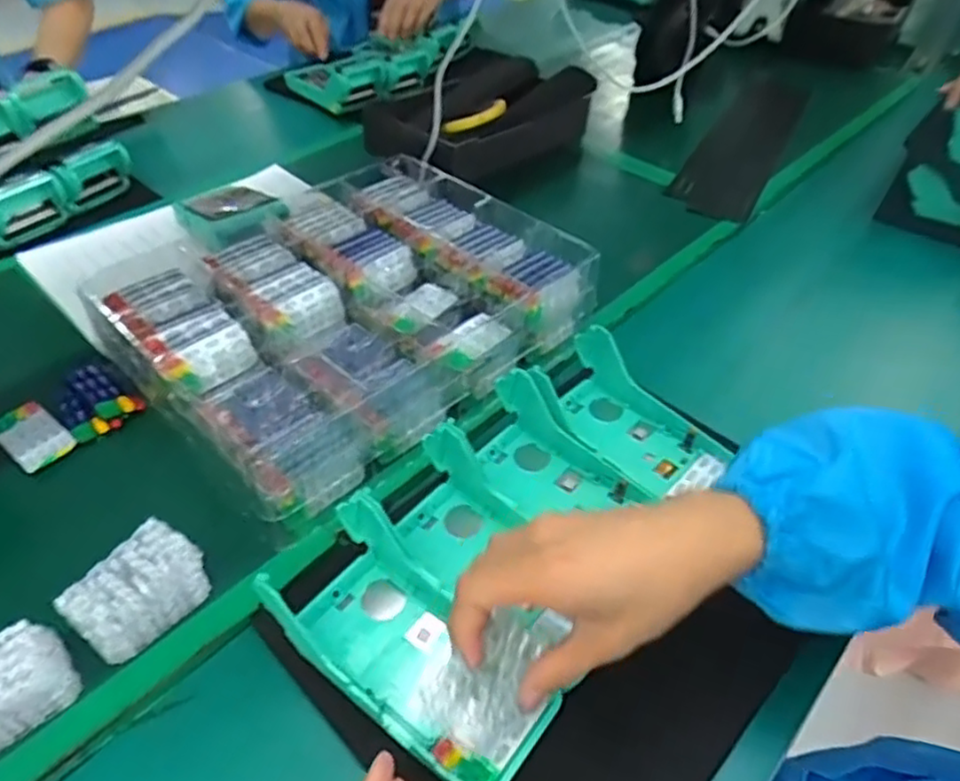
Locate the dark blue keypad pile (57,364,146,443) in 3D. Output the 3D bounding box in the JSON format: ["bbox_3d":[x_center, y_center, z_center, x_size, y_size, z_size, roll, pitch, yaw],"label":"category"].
[{"bbox_3d":[-0.302,0.008,0.518,0.061,0.018,0.049,25,49,24],"label":"dark blue keypad pile"}]

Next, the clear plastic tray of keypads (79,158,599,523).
[{"bbox_3d":[-0.115,-0.074,0.575,0.345,0.077,0.292,-33,53,-30],"label":"clear plastic tray of keypads"}]

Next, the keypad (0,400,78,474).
[{"bbox_3d":[-0.337,0.034,0.503,0.062,0.011,0.037,29,51,26],"label":"keypad"}]

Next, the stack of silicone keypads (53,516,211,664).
[{"bbox_3d":[-0.200,0.118,0.392,0.040,0.041,0.068,23,48,22],"label":"stack of silicone keypads"}]

